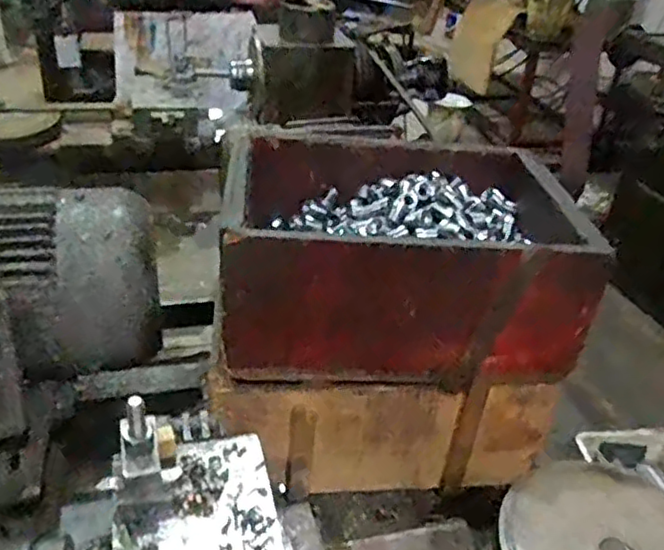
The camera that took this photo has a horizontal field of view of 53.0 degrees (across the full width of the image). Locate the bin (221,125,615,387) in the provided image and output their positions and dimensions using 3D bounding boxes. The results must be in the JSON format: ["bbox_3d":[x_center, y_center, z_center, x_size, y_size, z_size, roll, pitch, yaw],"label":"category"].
[{"bbox_3d":[0.067,-0.023,0.703,0.342,0.155,0.246,3,32,-5],"label":"bin"}]

